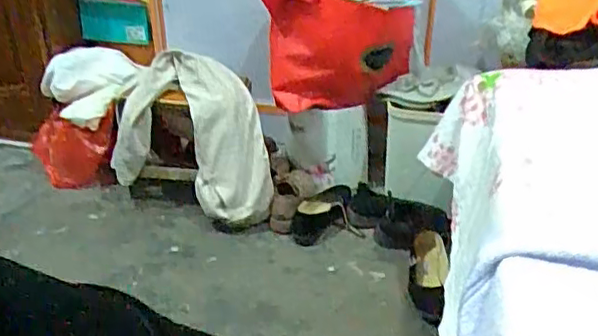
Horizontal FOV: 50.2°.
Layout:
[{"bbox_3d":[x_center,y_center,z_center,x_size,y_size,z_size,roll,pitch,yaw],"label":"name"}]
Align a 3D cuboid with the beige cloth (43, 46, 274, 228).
[{"bbox_3d":[-0.359,-0.111,1.597,0.628,0.335,0.208,19,36,28],"label":"beige cloth"}]

